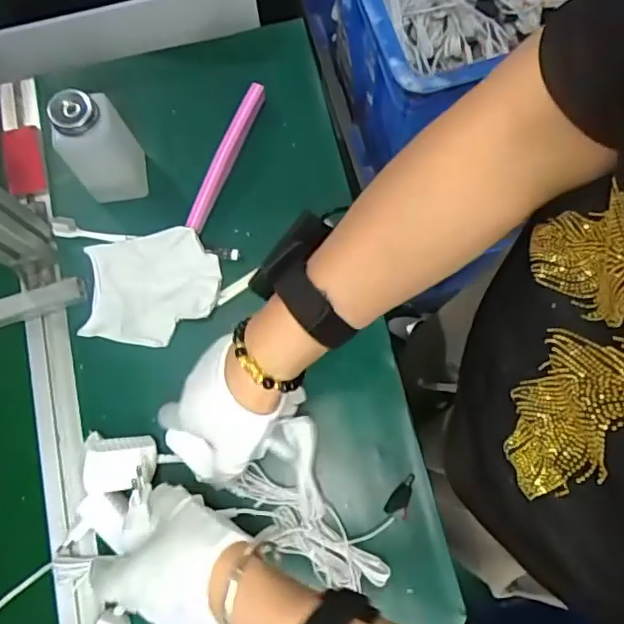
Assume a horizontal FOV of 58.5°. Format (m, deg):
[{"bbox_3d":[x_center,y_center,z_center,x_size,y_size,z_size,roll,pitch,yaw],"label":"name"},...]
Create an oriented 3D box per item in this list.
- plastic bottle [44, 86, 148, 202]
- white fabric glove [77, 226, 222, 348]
[{"bbox_3d":[-0.188,-0.147,0.506,0.060,0.117,0.047,-5,76,0],"label":"plastic bottle"},{"bbox_3d":[-0.152,-0.022,0.529,0.124,0.030,0.102,-2,76,1],"label":"white fabric glove"}]

